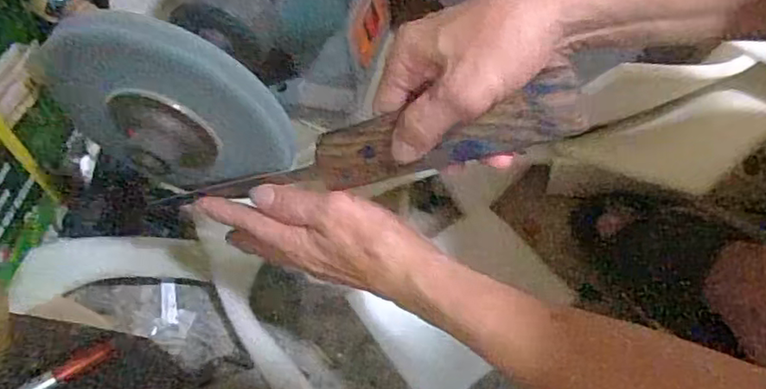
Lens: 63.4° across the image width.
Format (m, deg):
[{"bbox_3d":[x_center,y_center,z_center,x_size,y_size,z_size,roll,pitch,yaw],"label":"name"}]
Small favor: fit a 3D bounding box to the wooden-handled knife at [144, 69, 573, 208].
[{"bbox_3d":[-0.025,-0.022,0.378,0.285,0.030,0.026,-11,53,26],"label":"wooden-handled knife"}]

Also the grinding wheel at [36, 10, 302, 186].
[{"bbox_3d":[-0.130,-0.047,0.384,0.147,0.142,0.020,6,56,4],"label":"grinding wheel"}]

